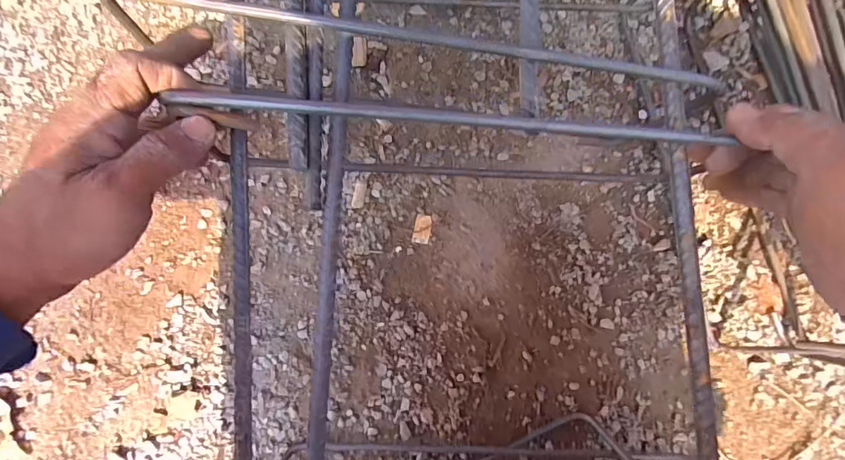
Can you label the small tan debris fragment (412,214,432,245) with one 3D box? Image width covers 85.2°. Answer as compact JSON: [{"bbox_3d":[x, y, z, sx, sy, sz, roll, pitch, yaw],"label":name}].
[{"bbox_3d":[0.000,-0.001,0.450,0.017,0.004,0.028,10,85,-1],"label":"small tan debris fragment"}]

